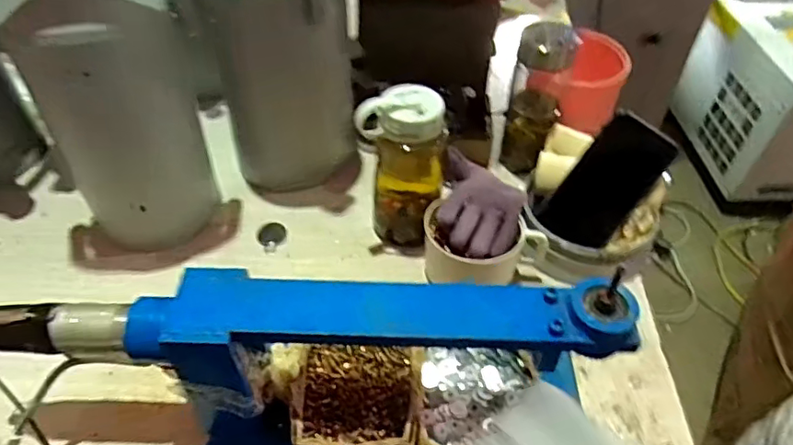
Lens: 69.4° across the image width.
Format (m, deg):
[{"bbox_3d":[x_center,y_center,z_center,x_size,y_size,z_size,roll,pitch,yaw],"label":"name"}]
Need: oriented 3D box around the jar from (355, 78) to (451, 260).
[{"bbox_3d":[0.011,-0.056,0.655,0.087,0.186,0.094,0,48,-1],"label":"jar"}]

